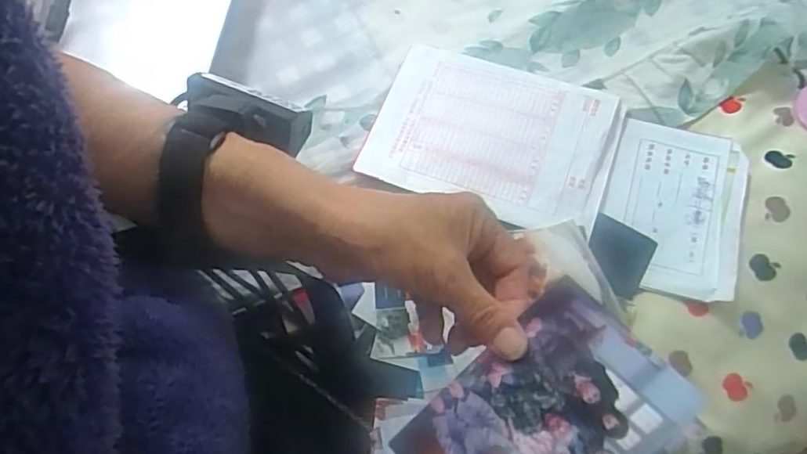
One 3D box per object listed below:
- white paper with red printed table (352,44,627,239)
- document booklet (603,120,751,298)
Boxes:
[{"bbox_3d":[0.074,-0.078,0.486,0.190,0.010,0.139,19,67,13],"label":"white paper with red printed table"},{"bbox_3d":[0.210,-0.017,0.462,0.102,0.012,0.140,18,66,12],"label":"document booklet"}]

